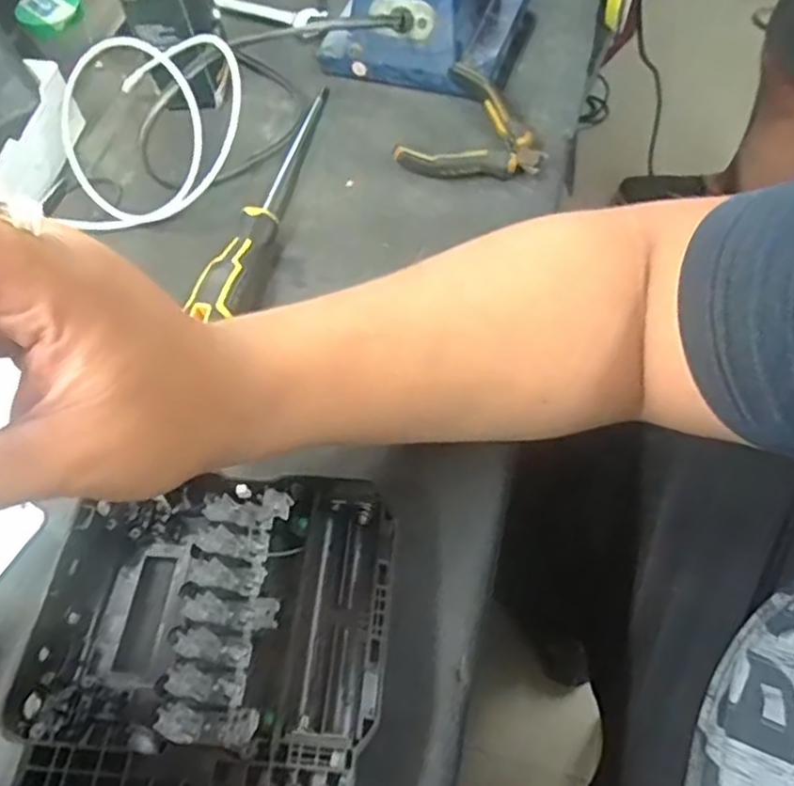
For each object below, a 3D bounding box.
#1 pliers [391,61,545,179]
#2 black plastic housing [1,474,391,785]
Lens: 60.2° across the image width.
[{"bbox_3d":[0.059,-0.178,0.479,0.092,0.030,0.081,28,66,18],"label":"pliers"},{"bbox_3d":[-0.087,0.135,0.298,0.162,0.050,0.207,1,61,4],"label":"black plastic housing"}]

